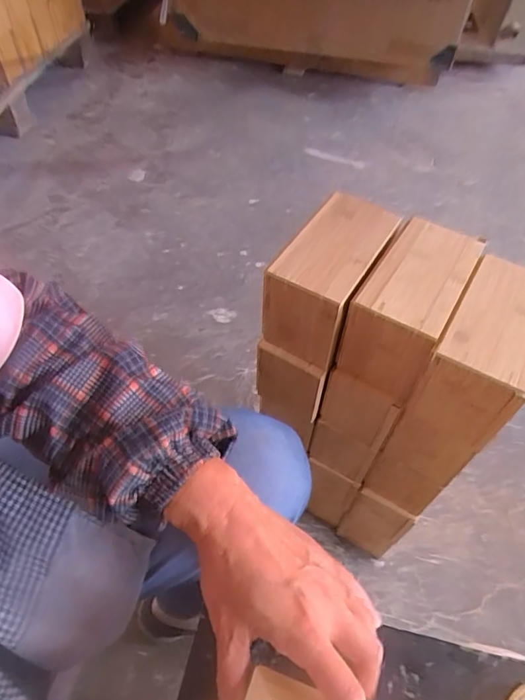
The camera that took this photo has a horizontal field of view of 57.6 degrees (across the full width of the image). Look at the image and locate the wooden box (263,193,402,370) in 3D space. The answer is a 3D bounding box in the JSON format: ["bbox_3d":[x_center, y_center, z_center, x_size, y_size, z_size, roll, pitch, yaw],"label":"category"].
[{"bbox_3d":[0.067,-0.076,0.498,0.081,0.110,0.134,27,58,16],"label":"wooden box"}]

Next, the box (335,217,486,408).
[{"bbox_3d":[0.147,-0.044,0.480,0.084,0.103,0.149,29,58,18],"label":"box"}]

